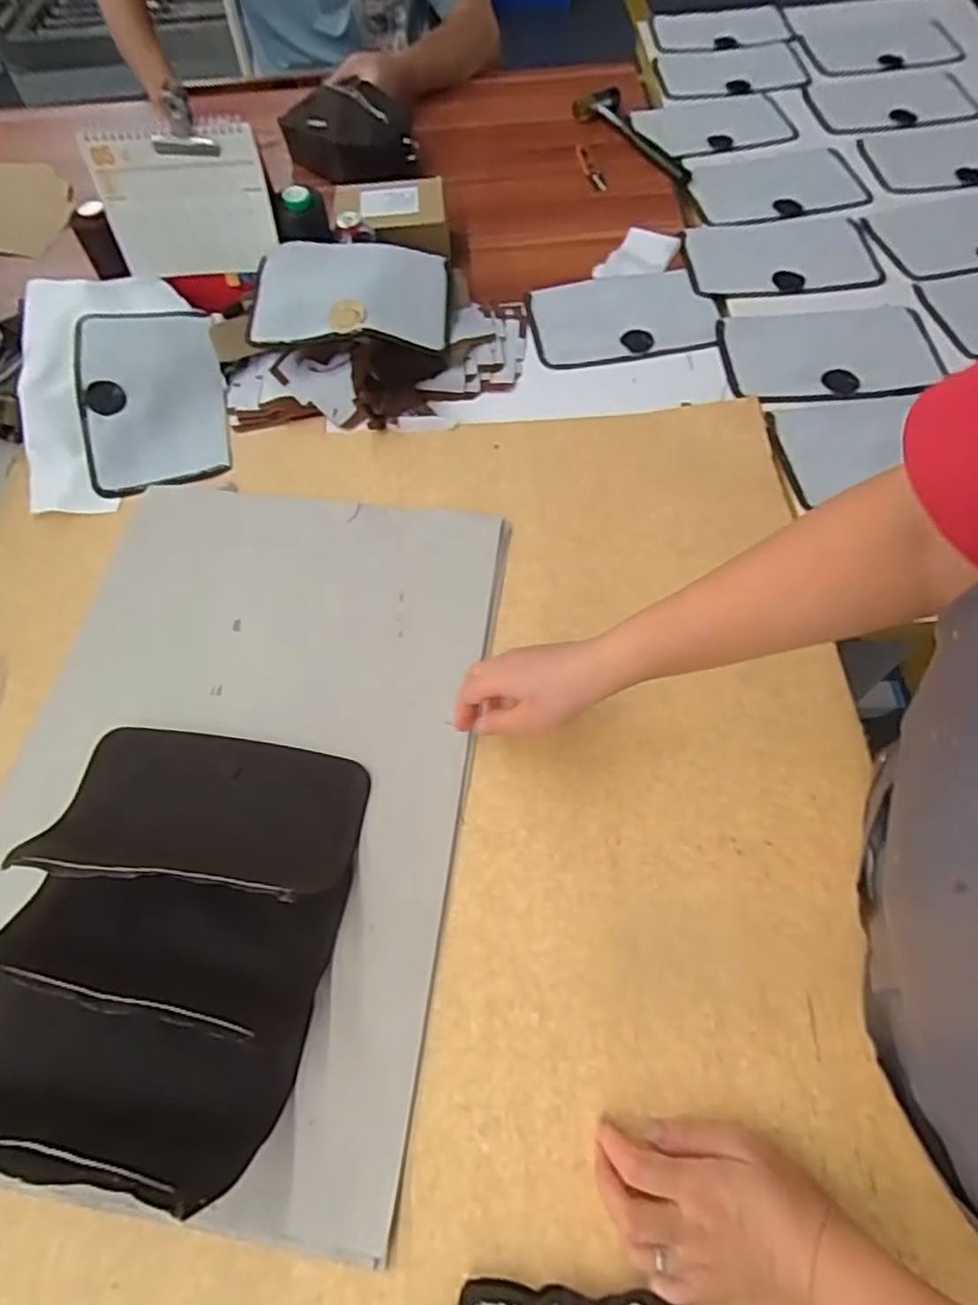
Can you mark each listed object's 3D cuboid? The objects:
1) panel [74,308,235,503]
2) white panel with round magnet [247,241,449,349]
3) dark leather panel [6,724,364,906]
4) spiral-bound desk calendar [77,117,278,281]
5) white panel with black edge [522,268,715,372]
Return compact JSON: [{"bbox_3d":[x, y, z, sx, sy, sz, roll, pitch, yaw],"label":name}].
[{"bbox_3d":[-0.360,-0.276,0.706,0.139,0.019,0.219,-9,79,-14],"label":"panel"},{"bbox_3d":[-0.148,-0.386,0.712,0.208,0.046,0.134,1,74,-11],"label":"white panel with round magnet"},{"bbox_3d":[-0.210,0.113,0.489,0.218,0.062,0.122,5,62,6],"label":"dark leather panel"},{"bbox_3d":[-0.320,-0.476,0.702,0.169,0.132,0.011,-6,50,-1],"label":"spiral-bound desk calendar"},{"bbox_3d":[0.153,-0.392,0.767,0.205,0.008,0.140,-8,61,-1],"label":"white panel with black edge"}]

